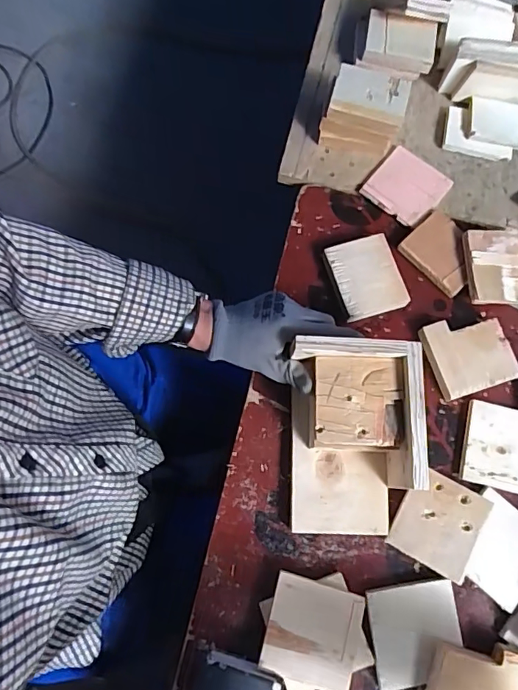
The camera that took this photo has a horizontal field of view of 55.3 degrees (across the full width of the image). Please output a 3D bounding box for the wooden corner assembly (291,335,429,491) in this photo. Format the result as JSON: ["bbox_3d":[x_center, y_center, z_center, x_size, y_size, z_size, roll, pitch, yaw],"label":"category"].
[{"bbox_3d":[0.101,0.071,0.506,0.119,0.076,0.138,1,76,1],"label":"wooden corner assembly"}]

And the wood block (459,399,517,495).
[{"bbox_3d":[0.277,0.117,0.555,0.091,0.007,0.091,14,78,1],"label":"wood block"}]

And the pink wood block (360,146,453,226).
[{"bbox_3d":[0.189,-0.204,0.632,0.087,0.009,0.086,39,79,6],"label":"pink wood block"}]

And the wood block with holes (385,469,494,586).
[{"bbox_3d":[0.192,0.189,0.523,0.083,0.012,0.091,26,76,16],"label":"wood block with holes"}]

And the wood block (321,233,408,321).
[{"bbox_3d":[0.127,-0.080,0.591,0.079,0.021,0.092,-18,79,-6],"label":"wood block"}]

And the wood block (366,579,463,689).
[{"bbox_3d":[0.160,0.296,0.507,0.089,0.012,0.094,-6,78,-3],"label":"wood block"}]

